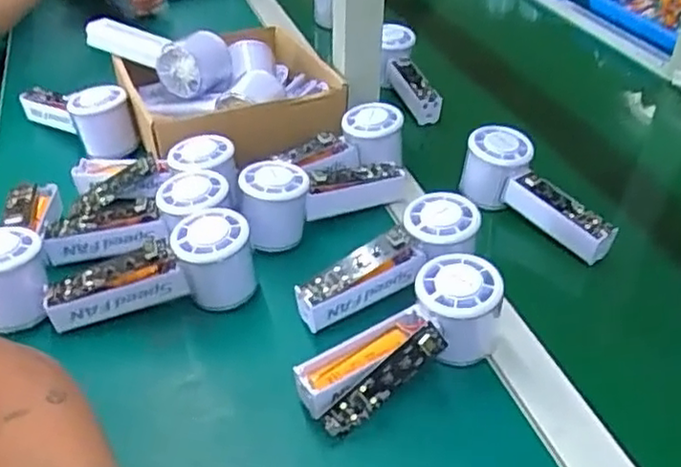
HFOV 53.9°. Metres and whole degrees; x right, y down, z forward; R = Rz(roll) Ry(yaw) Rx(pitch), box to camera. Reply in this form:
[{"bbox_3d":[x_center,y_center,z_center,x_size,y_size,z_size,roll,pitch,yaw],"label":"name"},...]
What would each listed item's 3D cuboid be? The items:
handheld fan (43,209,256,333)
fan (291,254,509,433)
[{"bbox_3d":[-0.138,0.030,0.491,0.146,0.065,0.045,-8,40,-12],"label":"handheld fan"},{"bbox_3d":[0.044,0.069,0.440,0.151,0.064,0.048,-22,45,-27],"label":"fan"}]

